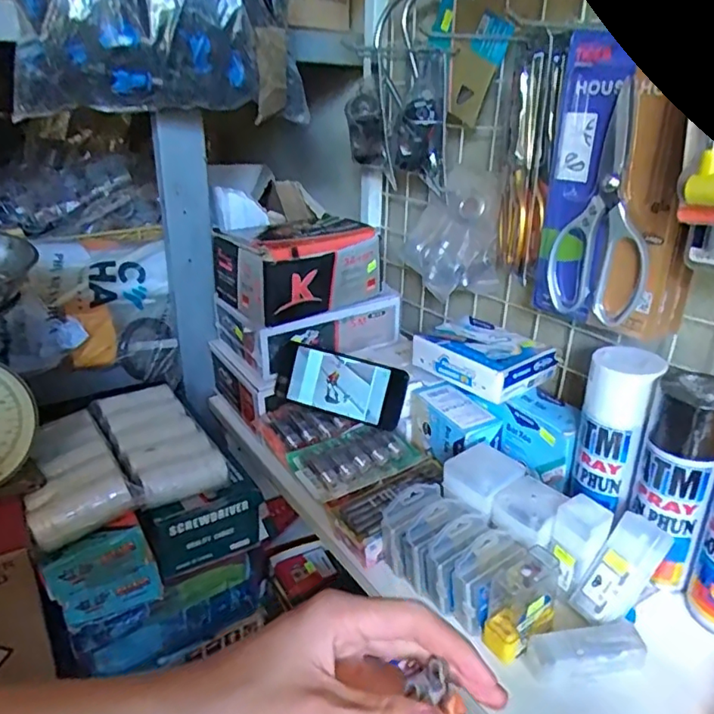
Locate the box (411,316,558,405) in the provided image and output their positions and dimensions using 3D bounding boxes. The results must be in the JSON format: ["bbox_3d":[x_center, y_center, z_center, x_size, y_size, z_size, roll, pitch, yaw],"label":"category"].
[{"bbox_3d":[0.153,0.000,0.704,0.104,0.044,0.142,-15,28,-33],"label":"box"}]

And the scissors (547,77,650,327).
[{"bbox_3d":[0.225,-0.130,0.524,0.017,0.197,0.090,-15,28,-32],"label":"scissors"}]

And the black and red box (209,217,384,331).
[{"bbox_3d":[-0.075,-0.121,0.773,0.187,0.091,0.159,-13,28,-30],"label":"black and red box"}]

